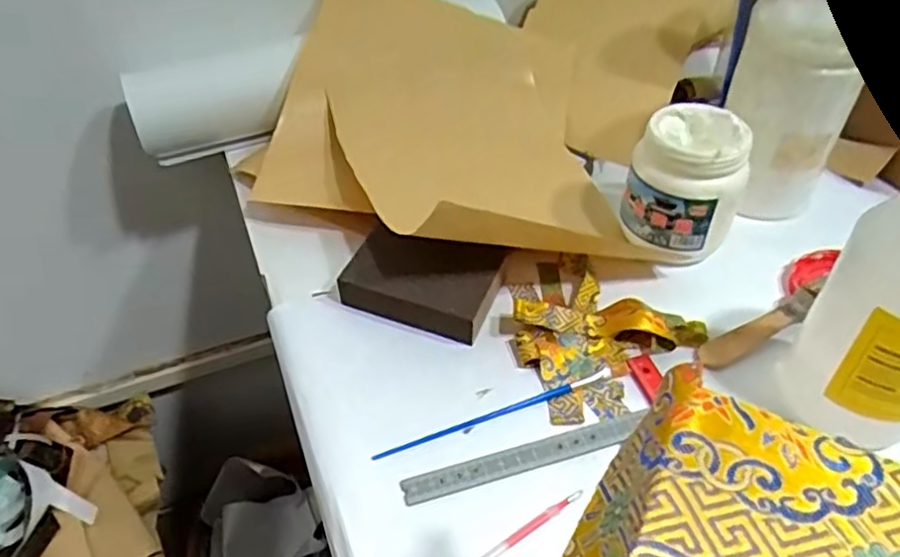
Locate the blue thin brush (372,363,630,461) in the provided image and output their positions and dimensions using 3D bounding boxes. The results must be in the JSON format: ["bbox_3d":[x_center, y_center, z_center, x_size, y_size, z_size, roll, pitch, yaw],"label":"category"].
[{"bbox_3d":[0.034,0.077,0.399,0.162,0.005,0.008,-15,46,-14],"label":"blue thin brush"}]

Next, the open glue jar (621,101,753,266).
[{"bbox_3d":[0.165,-0.068,0.471,0.077,0.081,0.086,15,46,16],"label":"open glue jar"}]

